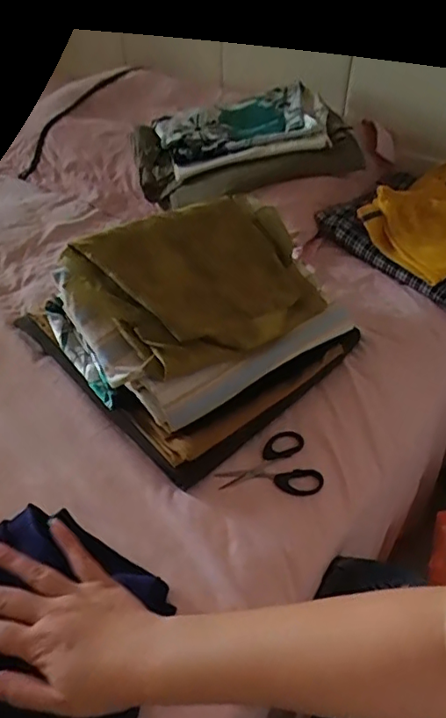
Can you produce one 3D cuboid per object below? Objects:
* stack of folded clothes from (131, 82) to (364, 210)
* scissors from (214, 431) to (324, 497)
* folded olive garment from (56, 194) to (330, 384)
[{"bbox_3d":[0.032,-0.315,0.828,0.329,0.119,0.126,-6,41,-12],"label":"stack of folded clothes"},{"bbox_3d":[0.045,0.112,0.569,0.102,0.008,0.073,-9,53,-19],"label":"scissors"},{"bbox_3d":[-0.023,-0.085,0.585,0.269,0.045,0.180,-26,76,-32],"label":"folded olive garment"}]

